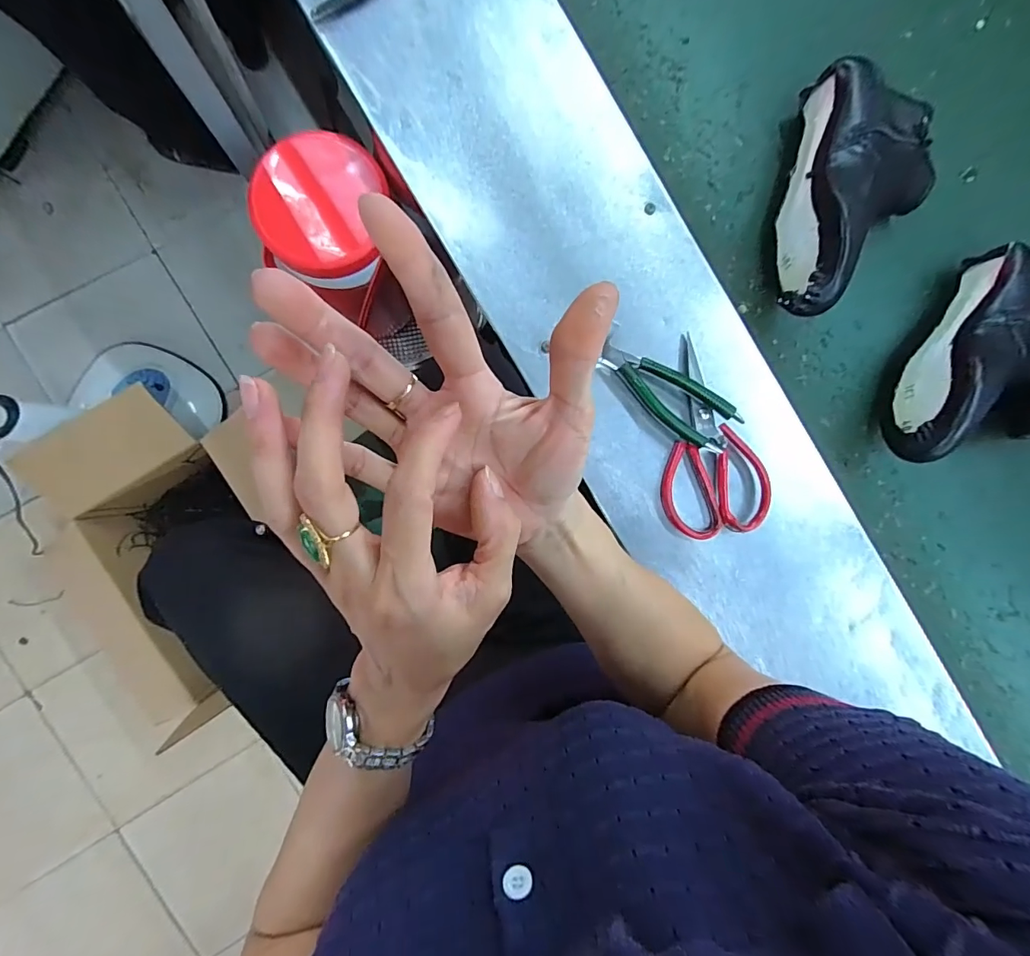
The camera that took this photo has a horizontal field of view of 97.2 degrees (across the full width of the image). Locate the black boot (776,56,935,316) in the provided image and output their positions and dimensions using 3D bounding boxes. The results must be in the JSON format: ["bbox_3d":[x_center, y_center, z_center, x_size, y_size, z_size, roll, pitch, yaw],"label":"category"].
[{"bbox_3d":[0.359,-0.282,0.473,0.140,0.081,0.255,11,88,-5],"label":"black boot"}]

